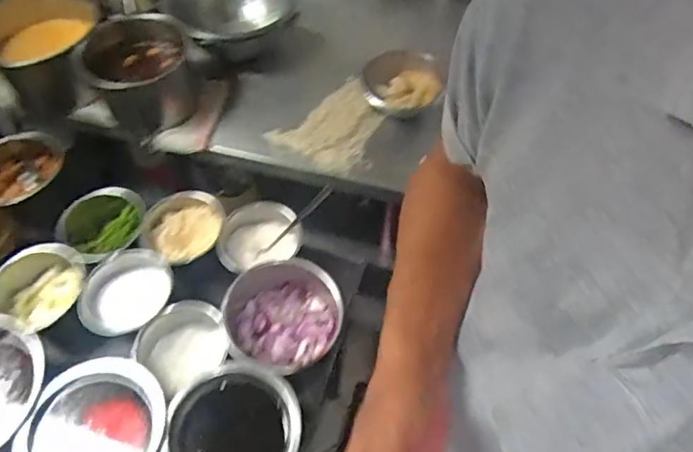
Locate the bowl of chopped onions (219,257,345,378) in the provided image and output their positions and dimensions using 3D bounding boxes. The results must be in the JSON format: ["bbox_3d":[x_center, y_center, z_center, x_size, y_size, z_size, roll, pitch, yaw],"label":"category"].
[{"bbox_3d":[-0.088,0.129,0.716,0.158,0.090,0.146,1,55,-1],"label":"bowl of chopped onions"}]

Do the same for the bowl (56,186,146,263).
[{"bbox_3d":[-0.367,0.013,0.795,0.114,0.082,0.120,1,55,-1],"label":"bowl"}]

